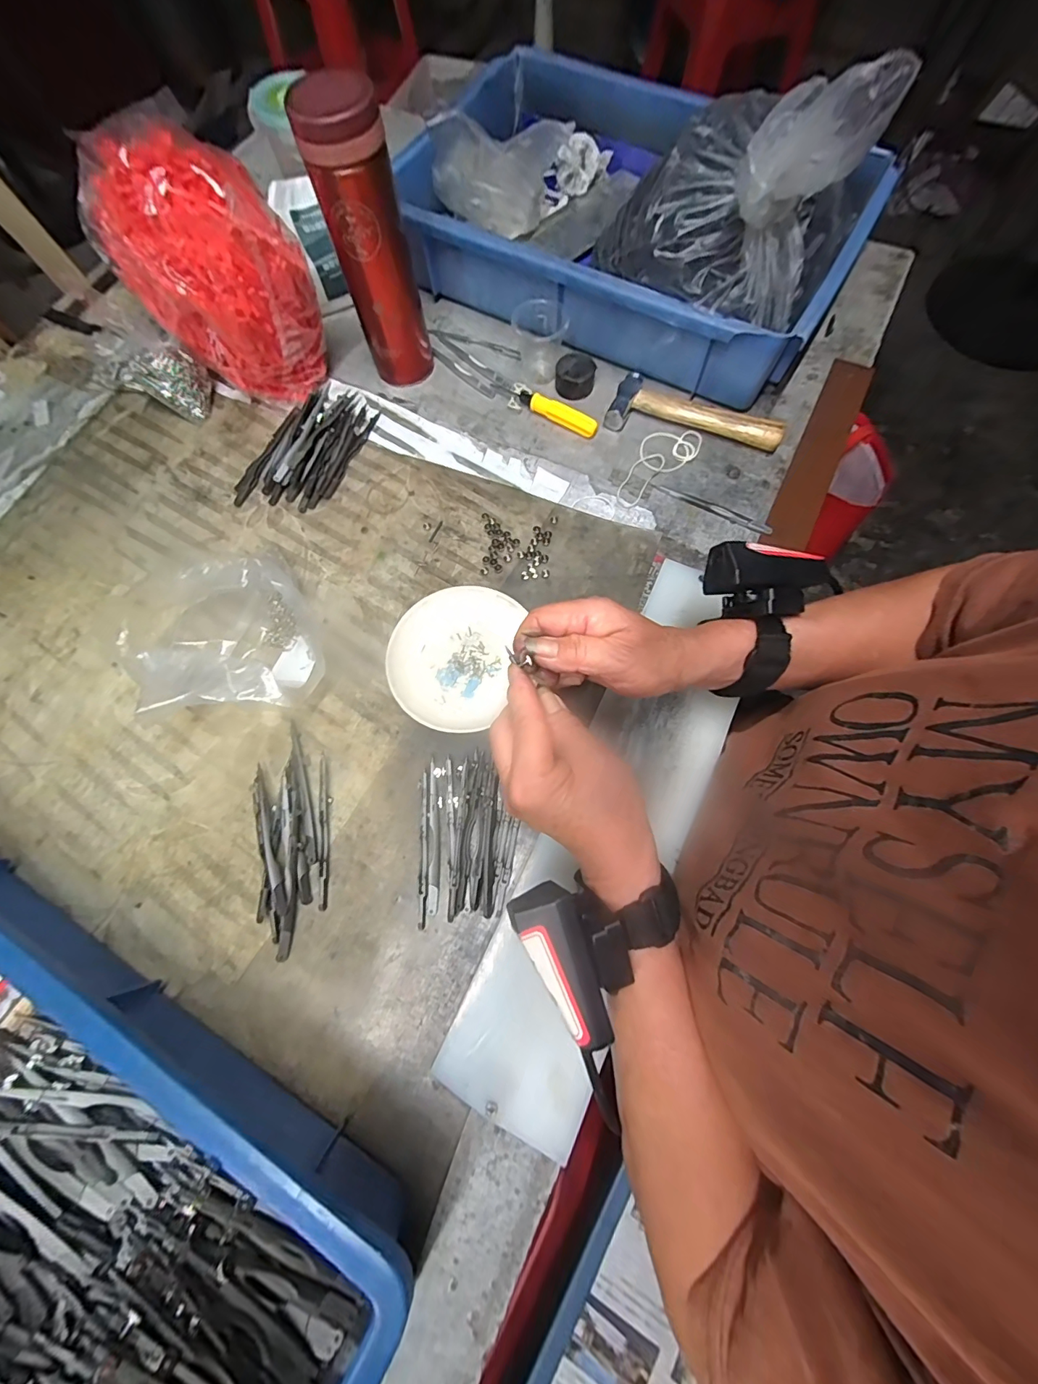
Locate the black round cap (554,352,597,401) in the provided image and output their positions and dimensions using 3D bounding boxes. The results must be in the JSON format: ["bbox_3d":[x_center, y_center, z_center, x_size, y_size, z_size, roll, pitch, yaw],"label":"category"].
[{"bbox_3d":[0.055,-0.310,0.457,0.038,0.022,0.038,0,72,1],"label":"black round cap"}]

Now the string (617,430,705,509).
[{"bbox_3d":[0.123,-0.215,0.432,0.105,0.005,0.048,-39,76,-11],"label":"string"}]

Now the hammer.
[{"bbox_3d":[0.166,-0.263,0.439,0.156,0.019,0.055,16,73,6],"label":"hammer"}]

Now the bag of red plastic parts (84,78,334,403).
[{"bbox_3d":[-0.255,-0.349,0.407,0.175,0.150,0.095,35,76,11],"label":"bag of red plastic parts"}]

